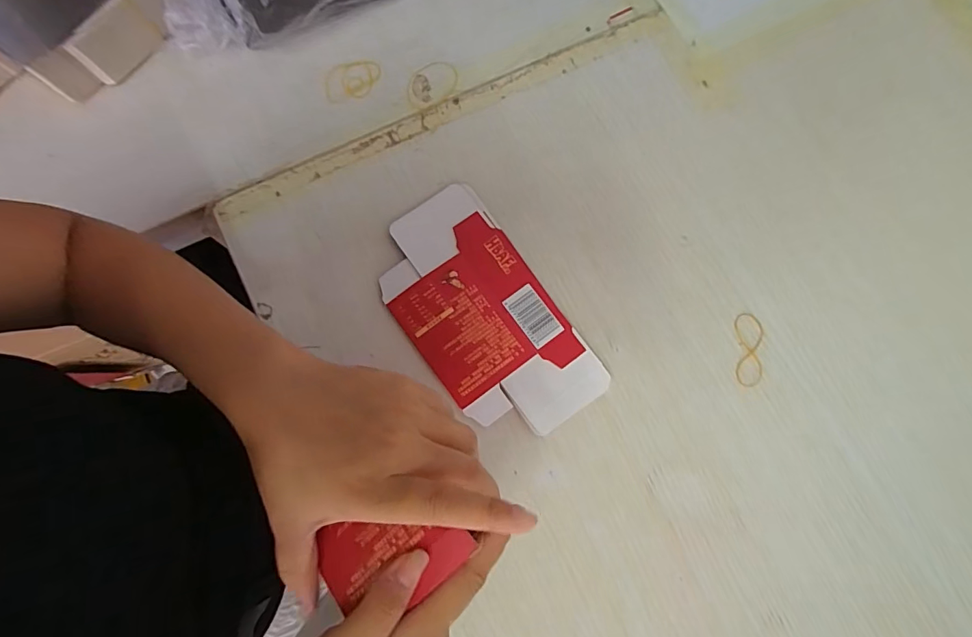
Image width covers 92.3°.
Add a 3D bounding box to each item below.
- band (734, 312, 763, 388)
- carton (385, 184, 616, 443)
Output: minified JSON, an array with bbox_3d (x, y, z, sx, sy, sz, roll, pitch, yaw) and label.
[{"bbox_3d":[0.204,0.024,0.362,0.022,0.004,0.058,6,79,0],"label":"band"},{"bbox_3d":[-0.004,-0.002,0.356,0.104,0.007,0.194,-35,82,-7],"label":"carton"}]

